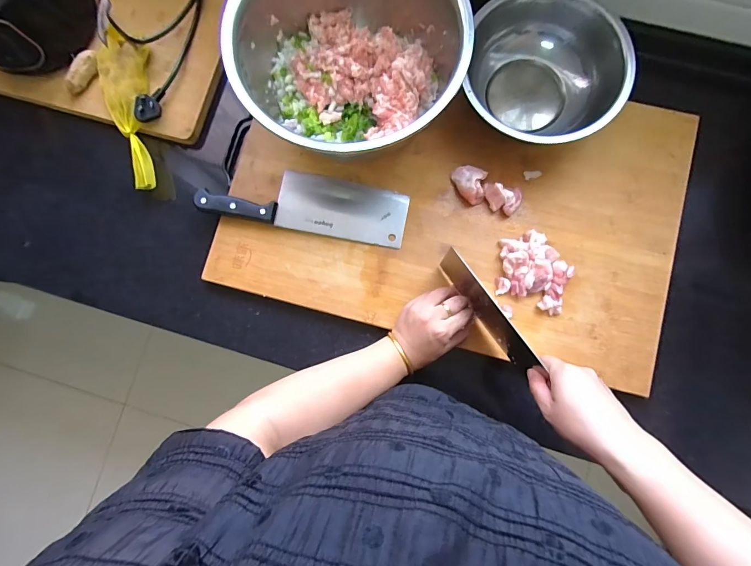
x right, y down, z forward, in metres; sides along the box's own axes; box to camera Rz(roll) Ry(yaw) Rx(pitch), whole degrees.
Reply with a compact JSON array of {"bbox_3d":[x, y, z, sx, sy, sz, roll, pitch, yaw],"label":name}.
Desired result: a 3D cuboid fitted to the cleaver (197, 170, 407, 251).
[{"bbox_3d":[-0.095,-0.110,0.471,0.273,0.021,0.079,11,84,4],"label":"cleaver"}]

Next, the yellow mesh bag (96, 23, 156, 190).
[{"bbox_3d":[-0.337,-0.243,0.487,0.065,0.031,0.220,-17,83,1],"label":"yellow mesh bag"}]

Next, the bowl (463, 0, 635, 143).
[{"bbox_3d":[0.216,-0.268,0.453,0.188,0.071,0.169,7,84,3],"label":"bowl"}]

